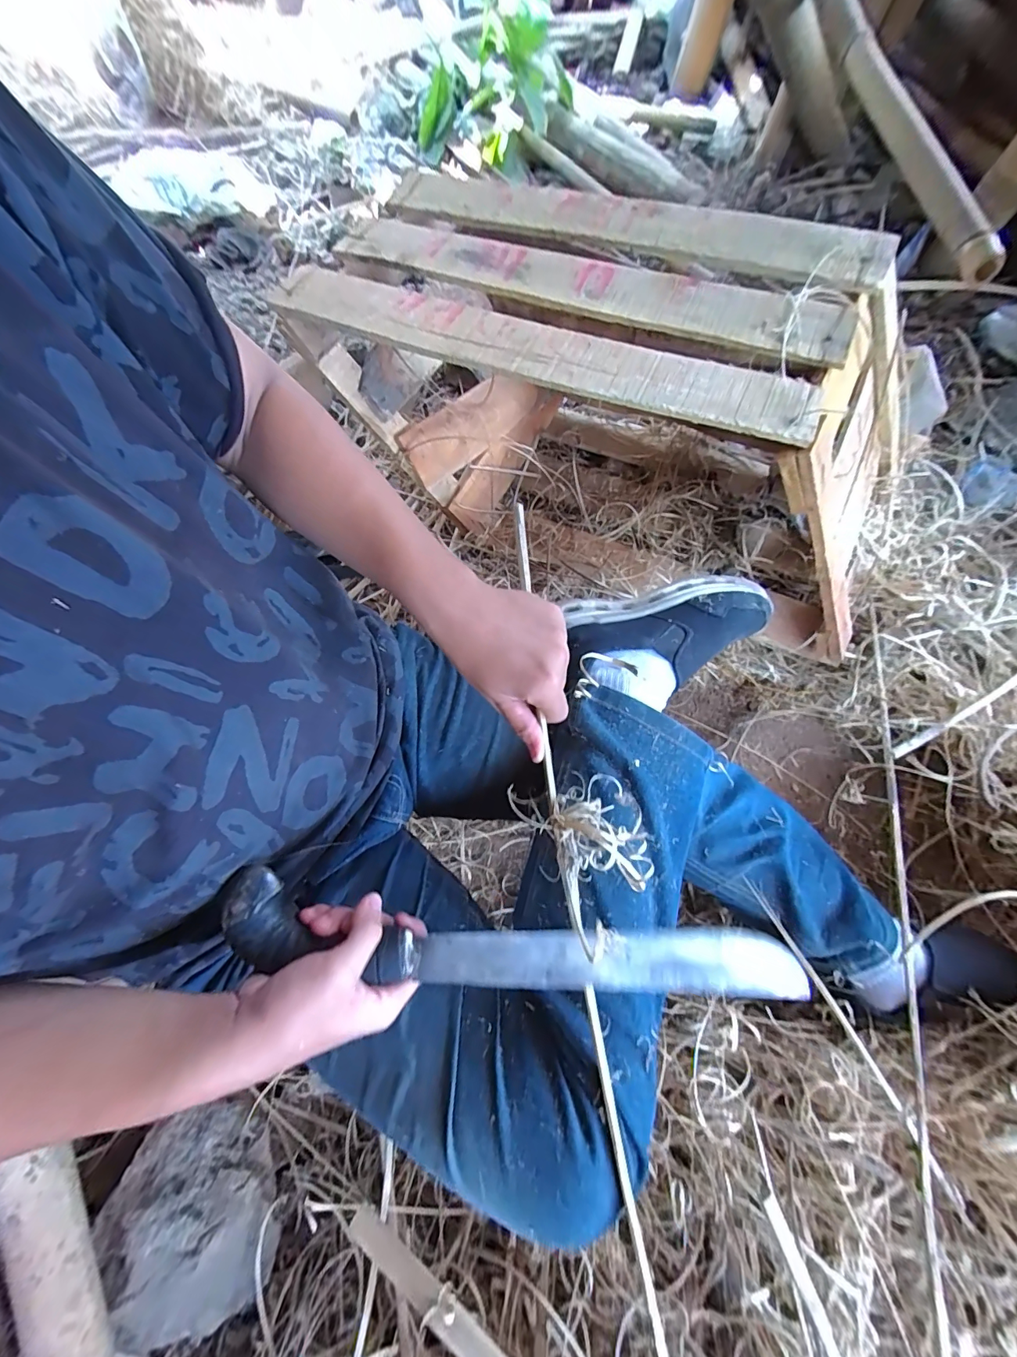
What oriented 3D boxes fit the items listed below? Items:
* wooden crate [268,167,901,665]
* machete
[{"bbox_3d":[0.157,-0.344,0.609,0.751,0.342,0.342,21,74,7],"label":"wooden crate"},{"bbox_3d":[0.011,0.178,0.290,0.384,0.032,0.054,8,73,-4],"label":"machete"}]

